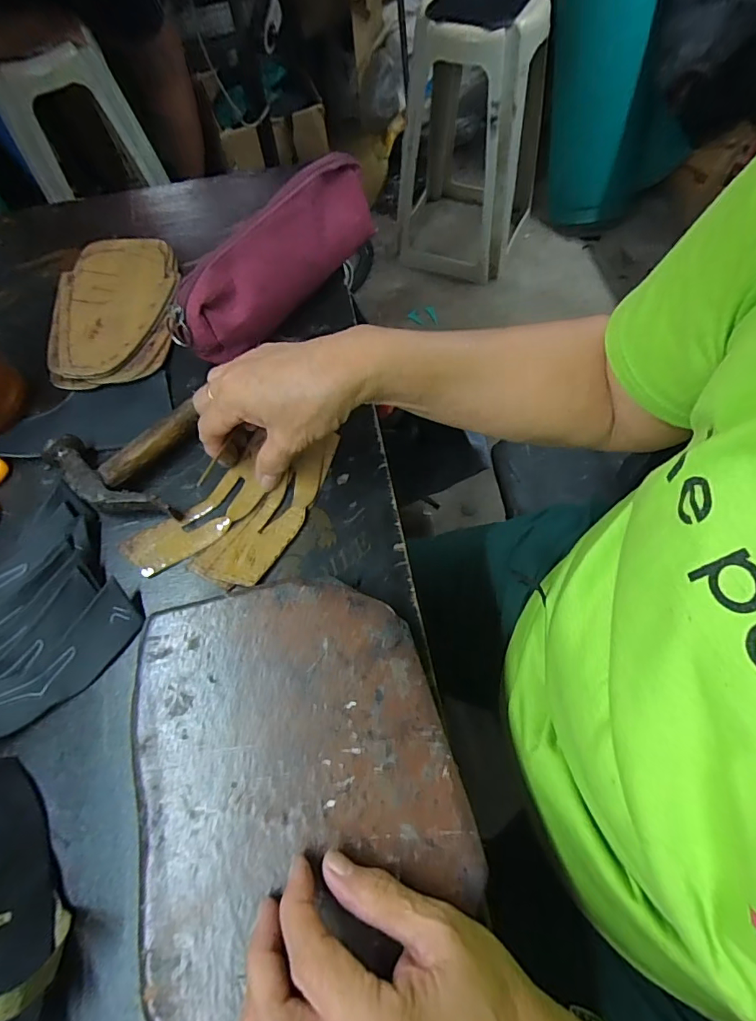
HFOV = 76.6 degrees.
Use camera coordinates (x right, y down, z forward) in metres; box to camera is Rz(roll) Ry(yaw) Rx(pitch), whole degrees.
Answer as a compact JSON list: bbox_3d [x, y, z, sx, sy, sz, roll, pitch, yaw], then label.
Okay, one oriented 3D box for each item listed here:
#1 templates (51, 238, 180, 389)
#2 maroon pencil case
[{"bbox_3d":[-0.242,-0.187,0.438,0.109,0.009,0.173,-8,66,-1],"label":"templates"},{"bbox_3d":[-0.077,-0.215,0.402,0.049,0.063,0.218,31,71,15],"label":"maroon pencil case"}]

